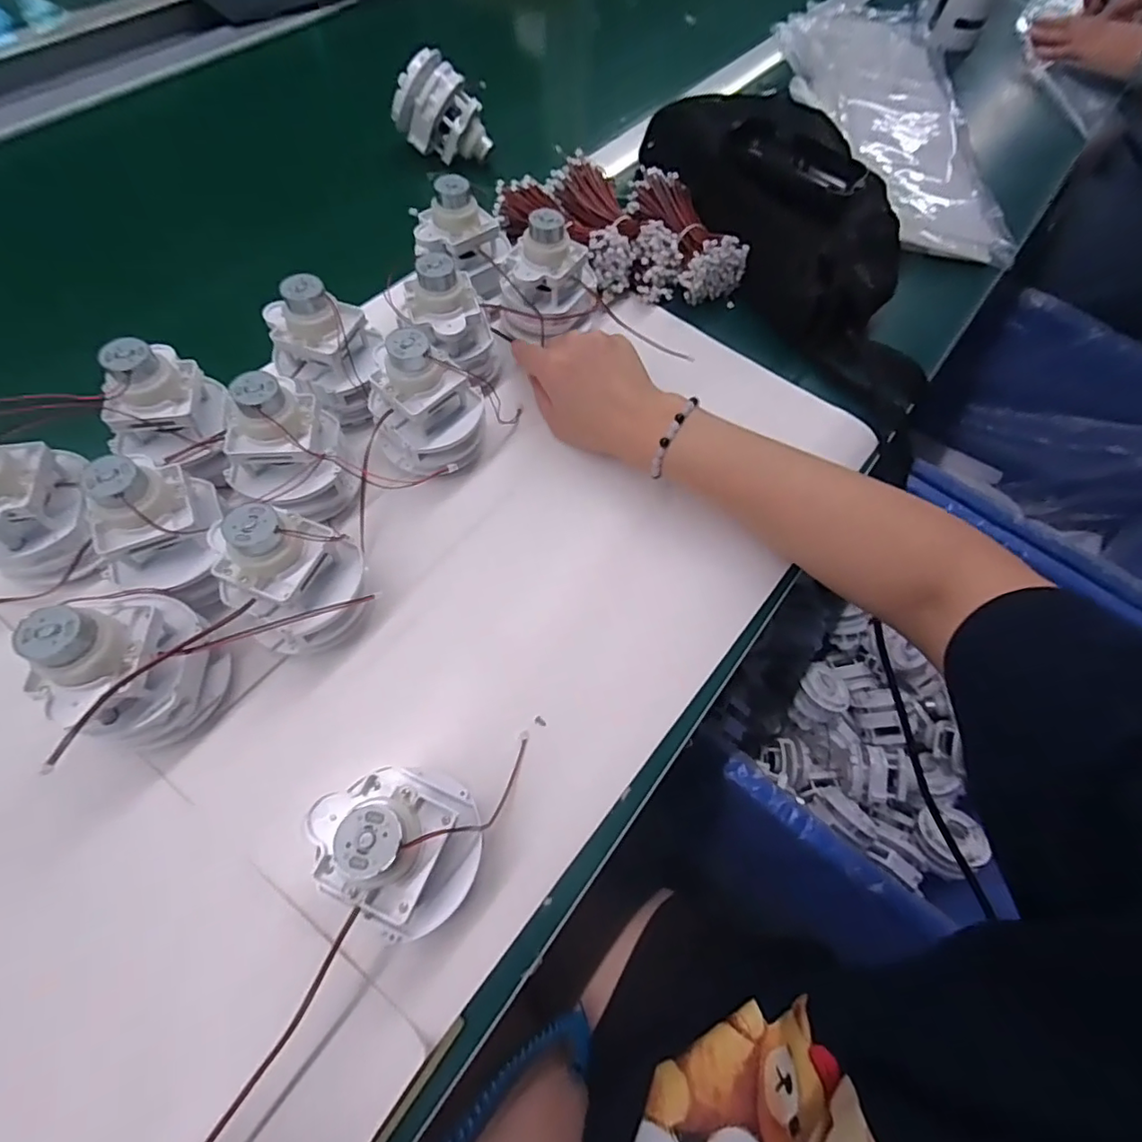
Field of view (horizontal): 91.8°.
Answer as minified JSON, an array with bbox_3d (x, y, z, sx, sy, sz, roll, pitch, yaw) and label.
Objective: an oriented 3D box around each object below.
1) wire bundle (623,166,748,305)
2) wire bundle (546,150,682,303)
[{"bbox_3d":[0.092,-0.284,0.468,0.059,0.048,0.129,-23,69,-16],"label":"wire bundle"},{"bbox_3d":[0.041,-0.286,0.468,0.049,0.052,0.138,-33,71,-19],"label":"wire bundle"}]

